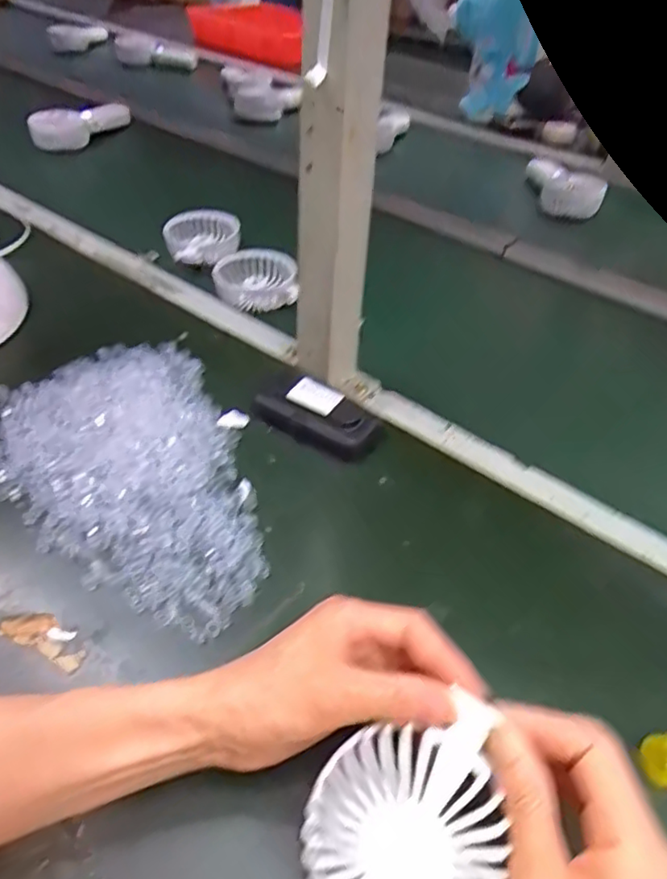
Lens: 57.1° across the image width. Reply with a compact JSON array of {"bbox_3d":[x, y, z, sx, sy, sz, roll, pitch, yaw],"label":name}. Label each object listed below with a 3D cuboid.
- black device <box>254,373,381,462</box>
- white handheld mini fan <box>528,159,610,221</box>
[{"bbox_3d":[-0.016,-0.020,0.503,0.106,0.033,0.051,34,52,27],"label":"black device"},{"bbox_3d":[0.362,-0.399,0.965,0.098,0.056,0.141,5,44,1],"label":"white handheld mini fan"}]

